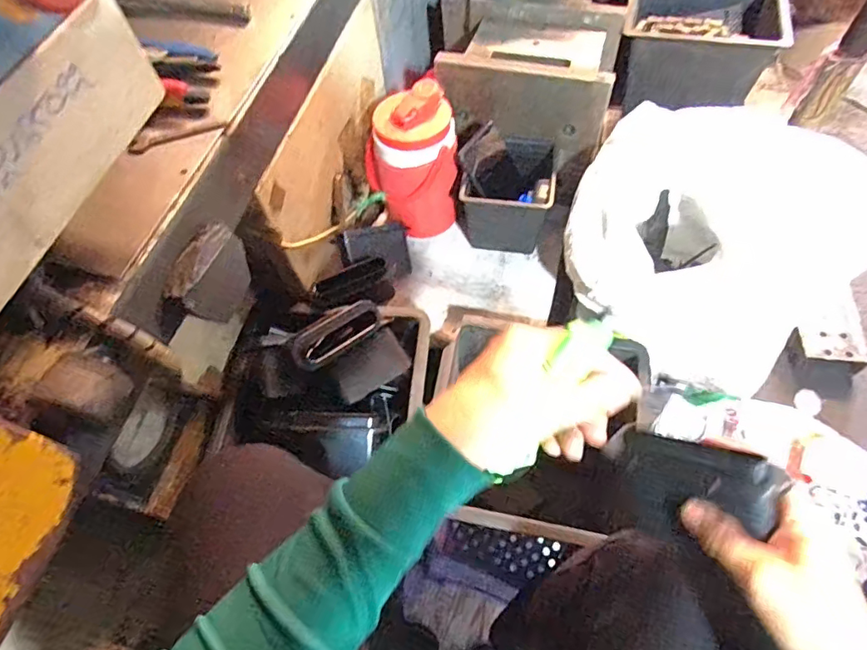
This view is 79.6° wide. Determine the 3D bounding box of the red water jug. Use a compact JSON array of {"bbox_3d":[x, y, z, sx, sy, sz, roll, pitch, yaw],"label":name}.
[{"bbox_3d":[-0.031,-0.232,0.771,0.132,0.192,0.107,-9,60,-1],"label":"red water jug"}]

